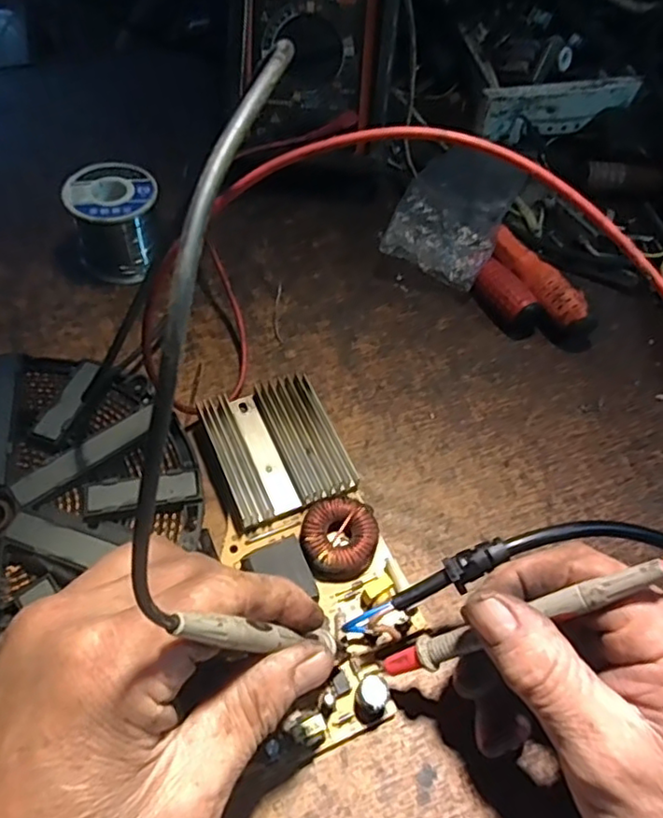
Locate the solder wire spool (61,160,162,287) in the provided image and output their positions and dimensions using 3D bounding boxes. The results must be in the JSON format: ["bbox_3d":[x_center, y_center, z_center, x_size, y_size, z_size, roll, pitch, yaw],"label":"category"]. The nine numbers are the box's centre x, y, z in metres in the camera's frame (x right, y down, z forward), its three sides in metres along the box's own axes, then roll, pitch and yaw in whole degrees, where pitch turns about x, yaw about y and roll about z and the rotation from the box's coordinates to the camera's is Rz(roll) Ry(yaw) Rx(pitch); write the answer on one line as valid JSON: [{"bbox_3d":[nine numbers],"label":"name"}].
[{"bbox_3d":[-0.126,-0.110,0.369,0.049,0.047,0.050,2,57,-3],"label":"solder wire spool"}]

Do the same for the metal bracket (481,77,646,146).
[{"bbox_3d":[0.173,-0.227,0.467,0.114,0.036,0.016,-6,57,-8],"label":"metal bracket"}]

